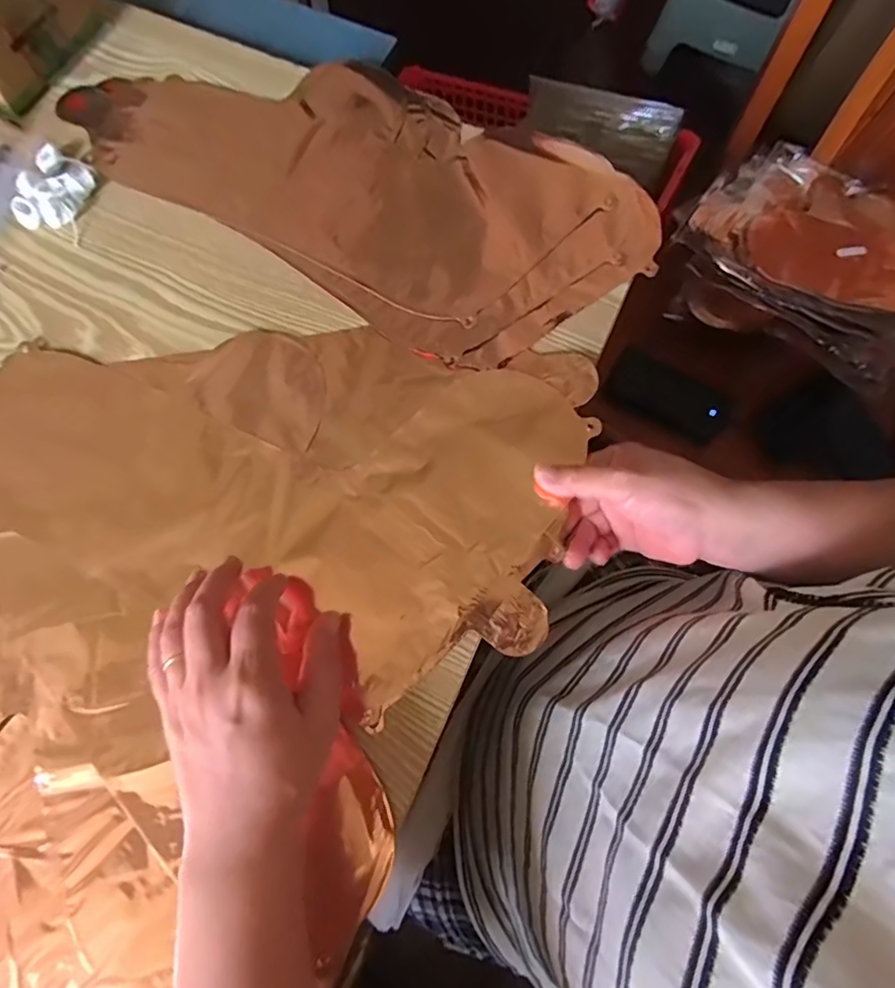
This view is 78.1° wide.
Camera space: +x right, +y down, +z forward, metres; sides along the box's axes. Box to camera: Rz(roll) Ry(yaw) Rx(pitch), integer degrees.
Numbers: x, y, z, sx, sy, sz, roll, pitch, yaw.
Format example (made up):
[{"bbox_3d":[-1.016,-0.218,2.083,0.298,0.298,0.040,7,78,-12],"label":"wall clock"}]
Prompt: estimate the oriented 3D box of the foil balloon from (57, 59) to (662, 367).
[{"bbox_3d":[-0.068,-0.268,0.449,0.452,0.015,0.233,32,76,9],"label":"foil balloon"}]

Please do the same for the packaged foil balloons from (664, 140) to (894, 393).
[{"bbox_3d":[0.479,-0.295,0.710,0.346,0.066,0.265,33,76,8],"label":"packaged foil balloons"}]

